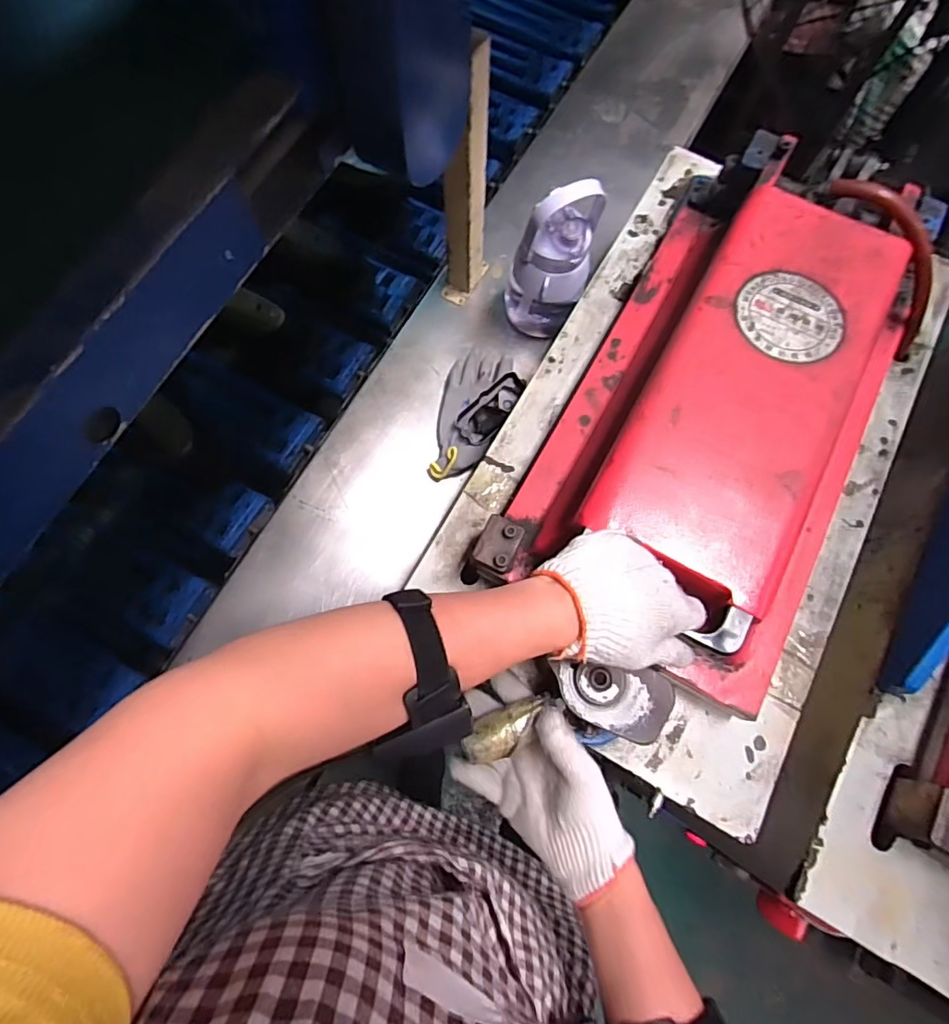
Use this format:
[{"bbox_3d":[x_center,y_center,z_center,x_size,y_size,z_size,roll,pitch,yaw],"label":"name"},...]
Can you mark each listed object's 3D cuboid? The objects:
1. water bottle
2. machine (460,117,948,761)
[{"bbox_3d":[0.100,-0.329,0.734,0.097,0.233,0.092,0,75,-1],"label":"water bottle"},{"bbox_3d":[0.259,-0.081,0.531,0.308,0.133,0.603,31,77,7],"label":"machine"}]

